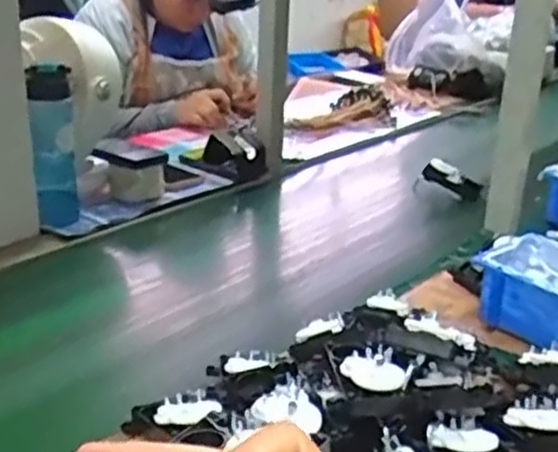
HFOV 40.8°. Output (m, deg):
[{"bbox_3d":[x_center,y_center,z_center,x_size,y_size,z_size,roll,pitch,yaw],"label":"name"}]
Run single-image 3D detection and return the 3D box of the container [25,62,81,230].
[{"bbox_3d":[-0.311,-0.107,1.038,0.057,0.211,0.068,-4,22,-15],"label":"container"}]

